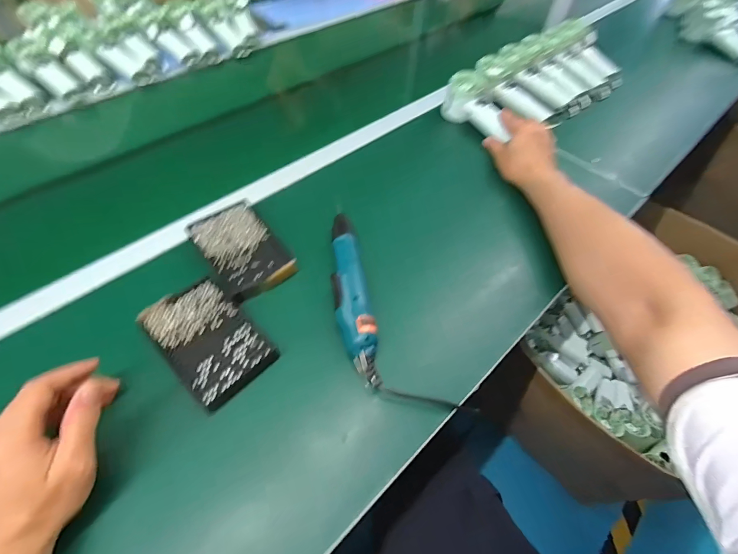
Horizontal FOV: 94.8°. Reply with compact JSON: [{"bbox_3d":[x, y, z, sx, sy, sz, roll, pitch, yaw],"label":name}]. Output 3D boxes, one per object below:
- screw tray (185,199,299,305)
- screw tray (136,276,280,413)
[{"bbox_3d":[-0.168,-0.038,0.446,0.090,0.015,0.144,-33,63,-22],"label":"screw tray"},{"bbox_3d":[-0.180,0.065,0.378,0.145,0.010,0.085,39,63,21],"label":"screw tray"}]

